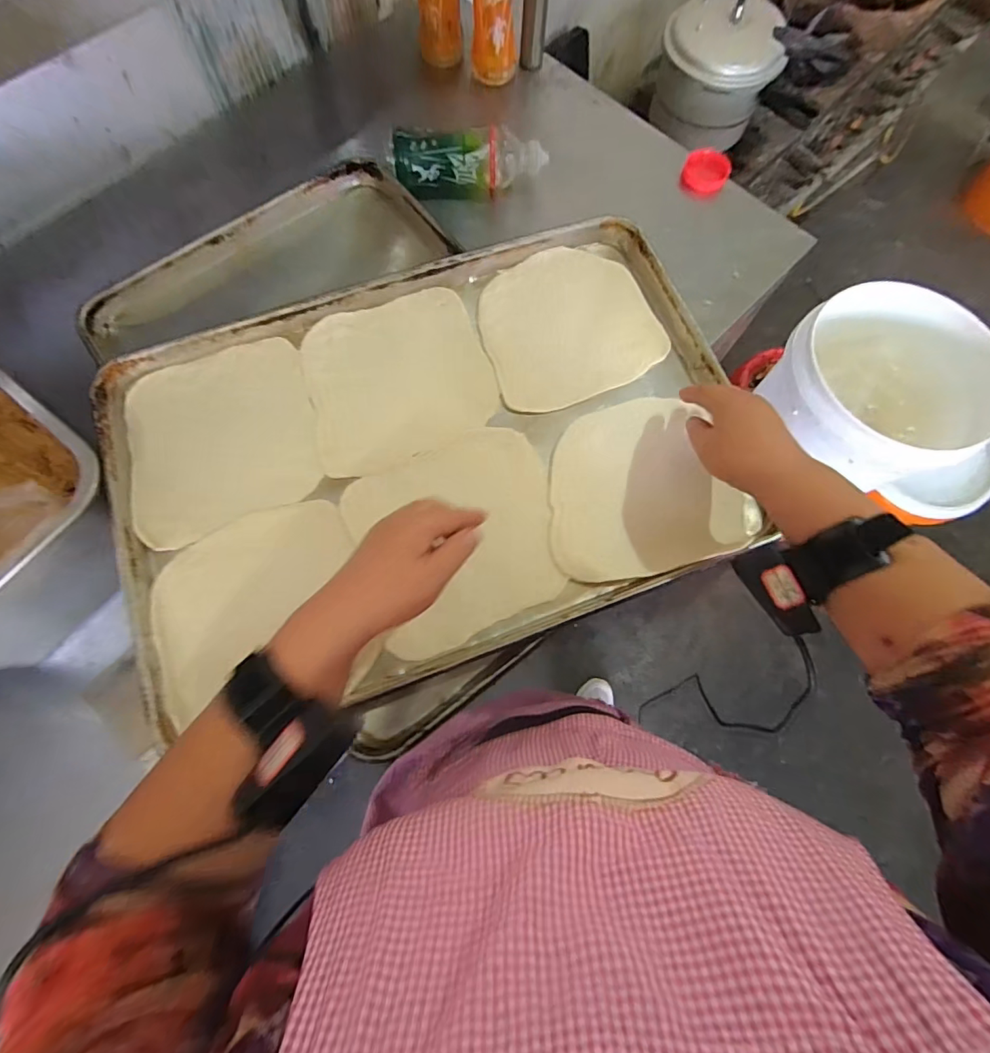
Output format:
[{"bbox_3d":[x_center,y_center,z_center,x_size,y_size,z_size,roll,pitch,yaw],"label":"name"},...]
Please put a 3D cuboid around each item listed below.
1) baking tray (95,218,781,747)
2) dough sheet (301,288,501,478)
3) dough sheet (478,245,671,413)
[{"bbox_3d":[-0.060,-0.078,0.474,0.585,0.032,0.399,-19,74,-5],"label":"baking tray"},{"bbox_3d":[-0.102,-0.157,0.505,0.186,0.010,0.186,-17,74,-5],"label":"dough sheet"},{"bbox_3d":[0.078,-0.222,0.522,0.188,0.010,0.177,-24,78,-5],"label":"dough sheet"}]

